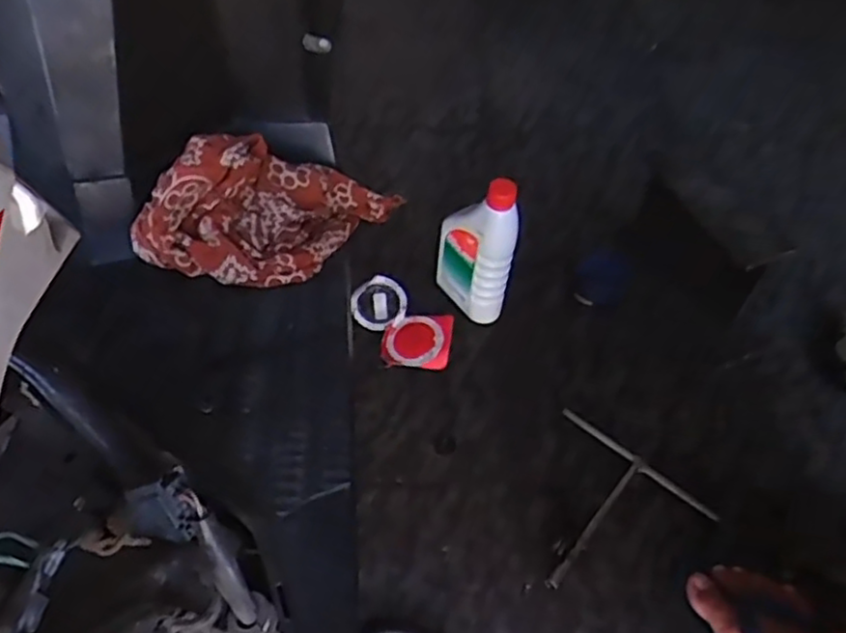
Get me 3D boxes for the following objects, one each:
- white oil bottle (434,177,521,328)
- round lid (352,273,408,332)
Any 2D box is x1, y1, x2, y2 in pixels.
[{"bbox_3d":[0.061,-0.081,0.790,0.043,0.197,0.091,-30,60,-23],"label":"white oil bottle"},{"bbox_3d":[-0.054,-0.015,0.845,0.065,0.022,0.063,-2,80,11],"label":"round lid"}]

